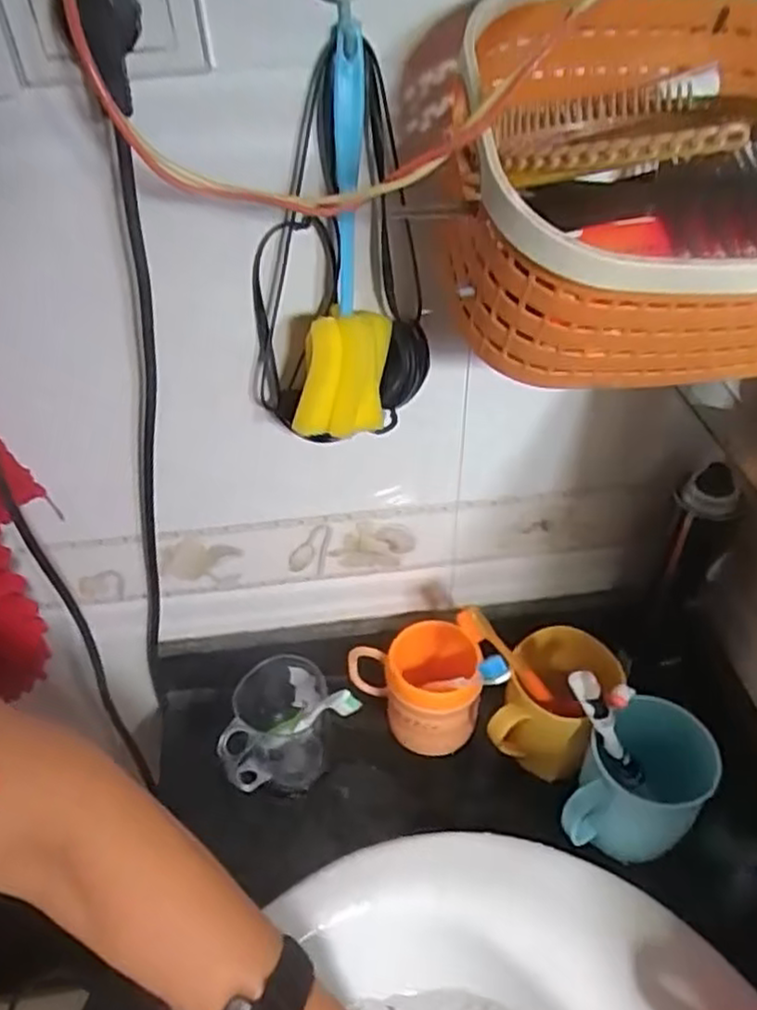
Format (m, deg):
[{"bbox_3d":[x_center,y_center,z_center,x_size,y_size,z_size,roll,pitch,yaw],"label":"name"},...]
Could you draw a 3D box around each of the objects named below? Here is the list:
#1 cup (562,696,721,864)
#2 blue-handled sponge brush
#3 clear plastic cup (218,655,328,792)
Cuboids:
[{"bbox_3d":[0.186,0.203,0.524,0.082,0.096,0.091,19,47,19],"label":"cup"},{"bbox_3d":[-0.023,-0.130,0.388,0.054,0.194,0.053,-4,44,-3],"label":"blue-handled sponge brush"},{"bbox_3d":[-0.079,0.176,0.578,0.077,0.091,0.077,0,44,0],"label":"clear plastic cup"}]

